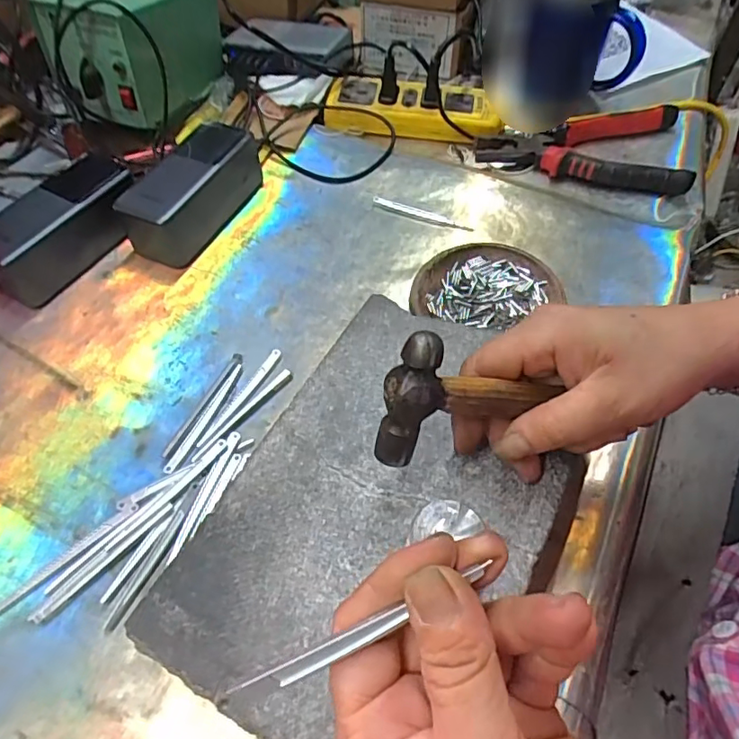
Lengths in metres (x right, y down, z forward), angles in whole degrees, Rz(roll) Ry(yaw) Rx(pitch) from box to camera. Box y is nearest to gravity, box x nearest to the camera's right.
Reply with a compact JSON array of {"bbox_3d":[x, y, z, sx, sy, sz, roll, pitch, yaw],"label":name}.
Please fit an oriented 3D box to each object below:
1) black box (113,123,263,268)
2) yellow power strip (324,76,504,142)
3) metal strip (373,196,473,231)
[{"bbox_3d":[-0.154,-0.154,0.469,0.058,0.057,0.126,22,60,15],"label":"black box"},{"bbox_3d":[0.043,-0.269,0.559,0.171,0.028,0.057,6,57,5],"label":"yellow power strip"},{"bbox_3d":[0.045,-0.138,0.483,0.092,0.005,0.009,22,59,15],"label":"metal strip"}]

